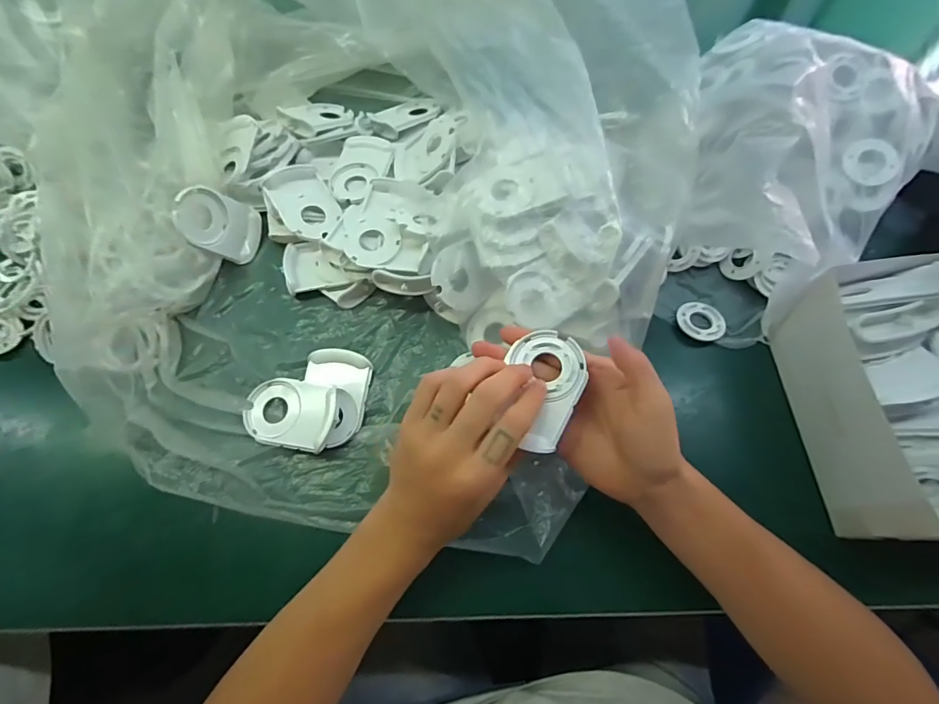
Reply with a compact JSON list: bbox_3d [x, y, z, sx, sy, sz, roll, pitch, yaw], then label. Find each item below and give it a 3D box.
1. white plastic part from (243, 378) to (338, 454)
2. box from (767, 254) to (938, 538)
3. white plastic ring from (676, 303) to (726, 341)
[{"bbox_3d":[-0.155,0.054,0.395,0.080,0.023,0.057,10,68,5],"label":"white plastic part"},{"bbox_3d":[0.379,0.024,0.347,0.203,0.106,0.209,-4,68,-1],"label":"box"},{"bbox_3d":[0.221,-0.030,0.432,0.041,0.008,0.044,0,68,1],"label":"white plastic ring"}]

